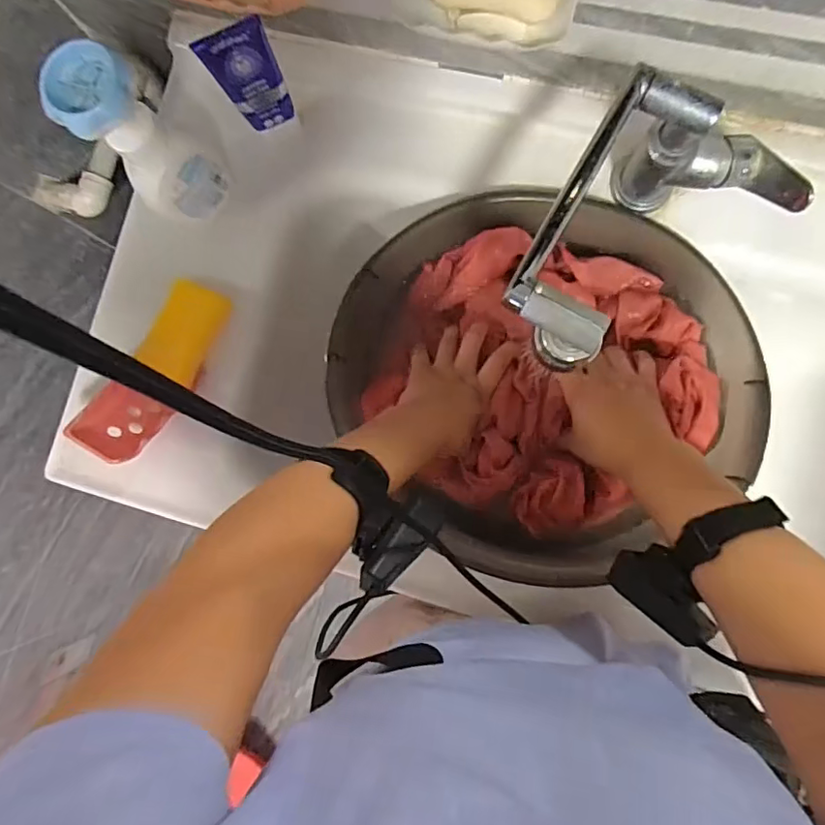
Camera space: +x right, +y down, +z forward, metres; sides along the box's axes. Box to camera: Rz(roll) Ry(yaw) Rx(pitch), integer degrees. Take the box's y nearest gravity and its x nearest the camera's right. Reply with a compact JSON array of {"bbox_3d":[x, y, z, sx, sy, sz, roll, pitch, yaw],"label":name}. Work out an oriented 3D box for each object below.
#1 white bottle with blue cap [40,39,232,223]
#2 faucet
[{"bbox_3d":[-0.236,-0.241,0.507,0.072,0.184,0.081,-42,82,2],"label":"white bottle with blue cap"},{"bbox_3d":[0.180,-0.132,0.453,0.135,0.183,0.238,35,90,8],"label":"faucet"}]

